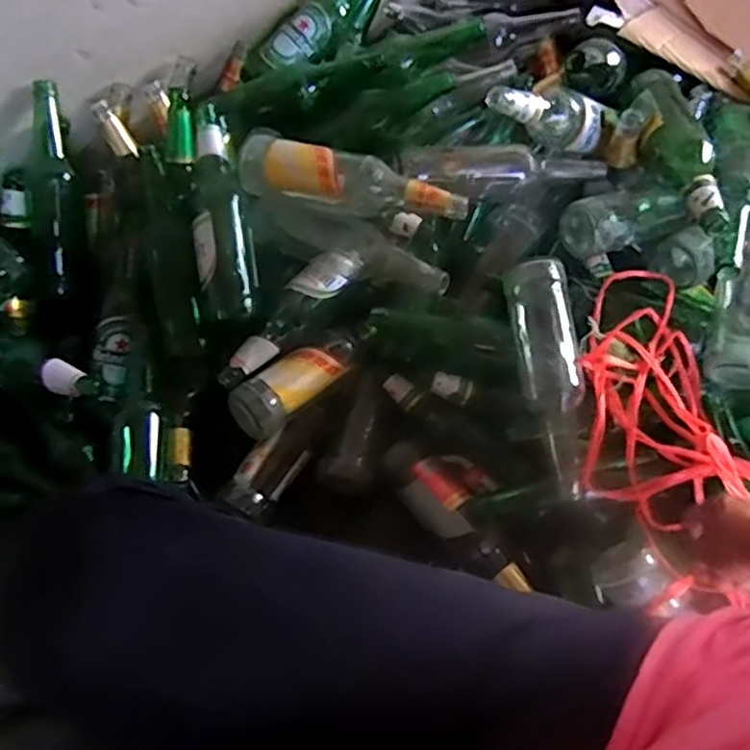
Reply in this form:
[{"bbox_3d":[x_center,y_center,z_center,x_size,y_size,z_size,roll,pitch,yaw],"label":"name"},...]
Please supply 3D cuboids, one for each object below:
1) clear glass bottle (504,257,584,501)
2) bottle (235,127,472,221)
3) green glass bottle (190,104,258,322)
[{"bbox_3d":[0.198,-0.001,0.766,0.066,0.068,0.259,-7,81,-2],"label":"clear glass bottle"},{"bbox_3d":[-0.036,-0.220,0.796,0.283,0.068,0.068,21,66,11],"label":"bottle"},{"bbox_3d":[-0.186,-0.191,0.831,0.065,0.079,0.245,-7,88,-2],"label":"green glass bottle"}]

